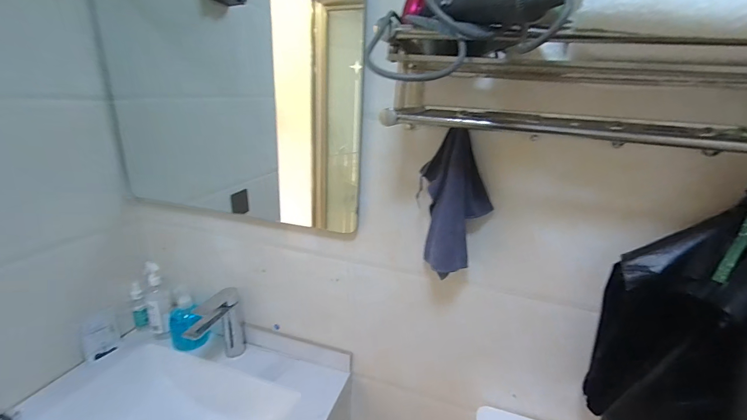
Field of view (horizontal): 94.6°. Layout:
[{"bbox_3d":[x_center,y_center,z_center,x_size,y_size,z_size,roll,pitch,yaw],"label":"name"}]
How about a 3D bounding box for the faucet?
[{"bbox_3d":[-0.366,0.288,0.803,0.043,0.172,0.147,13,23,27],"label":"faucet"}]

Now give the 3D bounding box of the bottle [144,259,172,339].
[{"bbox_3d":[-0.544,0.236,0.871,0.052,0.199,0.062,-13,25,-35],"label":"bottle"}]

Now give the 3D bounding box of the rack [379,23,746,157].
[{"bbox_3d":[0.269,-0.132,0.390,0.528,0.112,0.192,6,21,9],"label":"rack"}]

